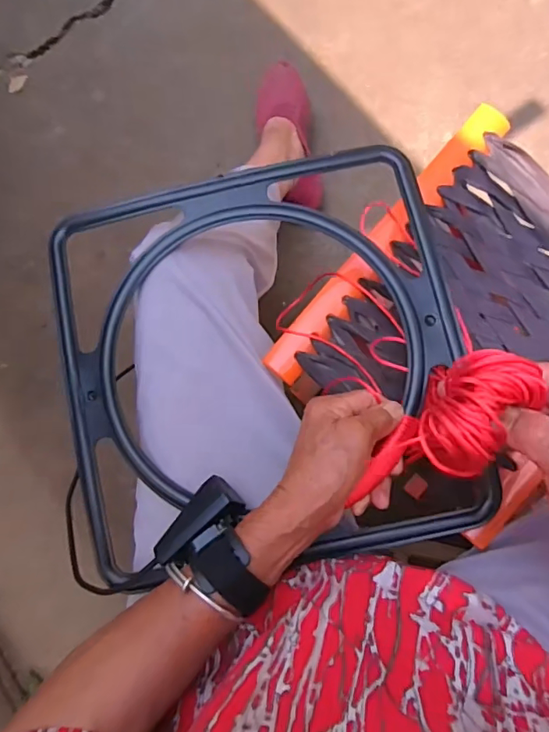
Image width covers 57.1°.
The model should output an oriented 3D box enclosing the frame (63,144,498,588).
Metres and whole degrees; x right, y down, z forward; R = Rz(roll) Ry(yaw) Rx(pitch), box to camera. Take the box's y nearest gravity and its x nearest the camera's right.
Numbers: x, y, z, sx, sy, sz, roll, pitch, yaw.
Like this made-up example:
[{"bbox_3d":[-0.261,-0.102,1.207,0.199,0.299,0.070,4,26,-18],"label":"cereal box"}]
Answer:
[{"bbox_3d":[-0.012,-0.006,0.416,0.325,0.028,0.325,-12,81,4],"label":"frame"}]

